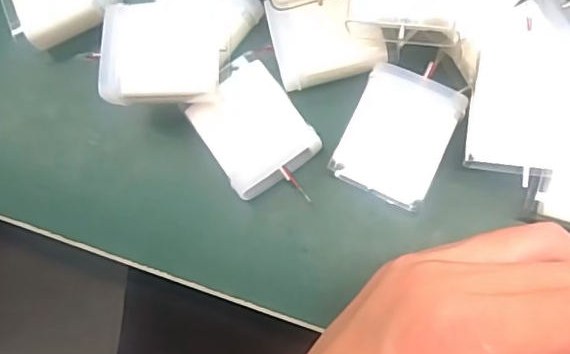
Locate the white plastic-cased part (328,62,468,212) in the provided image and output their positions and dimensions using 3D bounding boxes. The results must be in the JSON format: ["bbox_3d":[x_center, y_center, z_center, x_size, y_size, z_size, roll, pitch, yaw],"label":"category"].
[{"bbox_3d":[0.047,-0.018,0.238,0.040,0.014,0.055,25,82,13],"label":"white plastic-cased part"}]

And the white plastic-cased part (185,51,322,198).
[{"bbox_3d":[-0.013,-0.020,0.246,0.039,0.016,0.056,-36,75,-1],"label":"white plastic-cased part"}]

